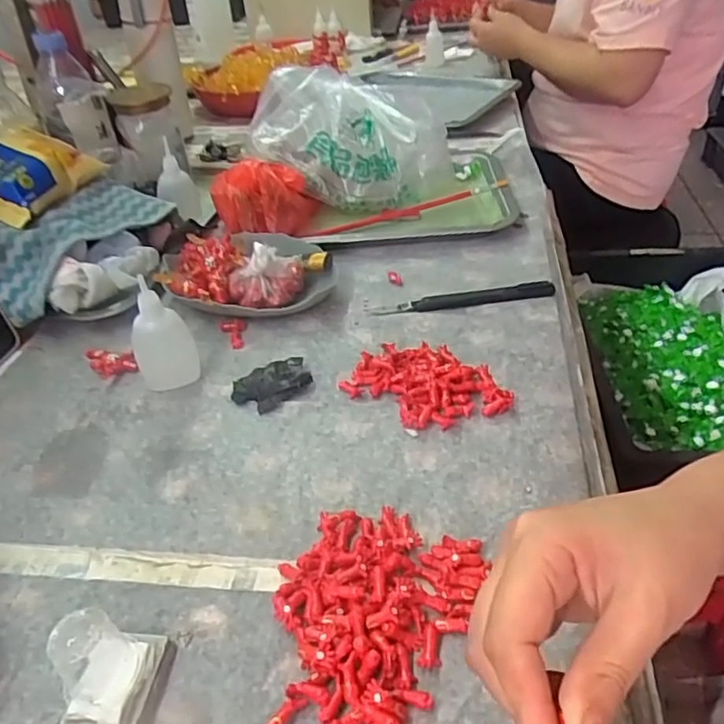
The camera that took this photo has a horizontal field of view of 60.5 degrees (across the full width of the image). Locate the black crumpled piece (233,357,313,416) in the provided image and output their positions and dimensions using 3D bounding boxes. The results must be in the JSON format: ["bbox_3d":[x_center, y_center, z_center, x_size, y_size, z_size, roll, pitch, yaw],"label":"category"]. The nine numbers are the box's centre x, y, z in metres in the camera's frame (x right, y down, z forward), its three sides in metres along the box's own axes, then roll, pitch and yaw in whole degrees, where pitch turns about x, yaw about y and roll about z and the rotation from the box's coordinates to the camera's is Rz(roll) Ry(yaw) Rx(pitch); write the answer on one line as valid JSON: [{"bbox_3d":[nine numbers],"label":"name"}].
[{"bbox_3d":[-0.071,0.016,0.483,0.058,0.012,0.045,-26,43,-23],"label":"black crumpled piece"}]

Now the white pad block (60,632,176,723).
[{"bbox_3d":[-0.119,0.158,0.305,0.035,0.016,0.051,3,40,12],"label":"white pad block"}]

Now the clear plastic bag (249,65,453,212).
[{"bbox_3d":[-0.009,-0.243,0.695,0.212,0.130,0.114,-1,39,7],"label":"clear plastic bag"}]

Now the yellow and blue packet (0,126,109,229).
[{"bbox_3d":[-0.333,-0.185,0.598,0.105,0.043,0.124,22,57,0],"label":"yellow and blue packet"}]

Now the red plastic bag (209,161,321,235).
[{"bbox_3d":[-0.096,-0.167,0.643,0.106,0.074,0.058,-16,40,-12],"label":"red plastic bag"}]

